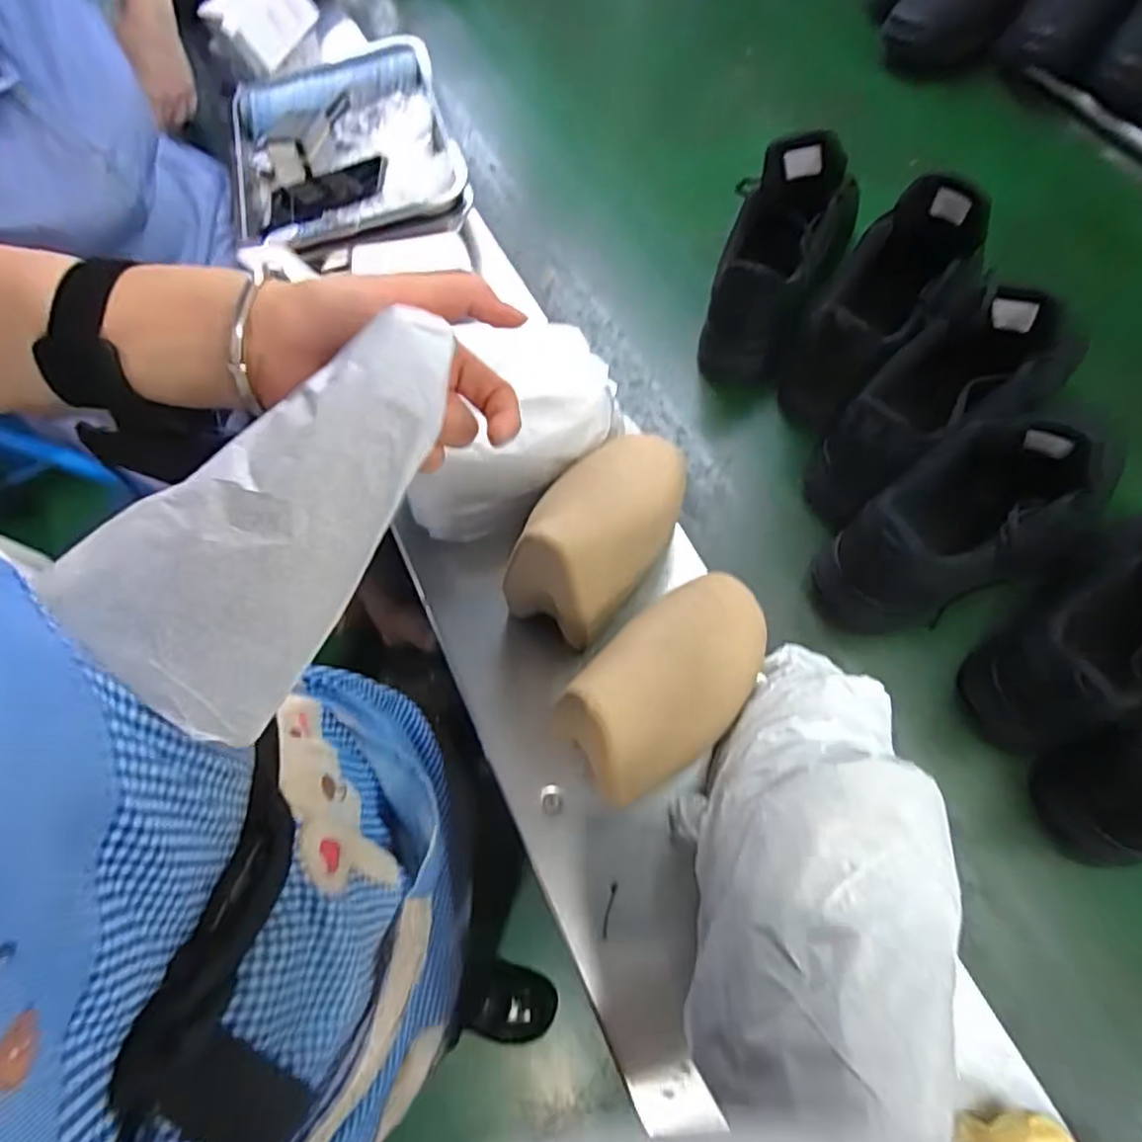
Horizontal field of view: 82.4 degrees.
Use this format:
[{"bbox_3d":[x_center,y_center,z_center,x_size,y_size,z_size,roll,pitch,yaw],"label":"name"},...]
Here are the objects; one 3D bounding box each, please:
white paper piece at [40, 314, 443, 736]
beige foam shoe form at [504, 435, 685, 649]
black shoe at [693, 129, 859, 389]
[{"bbox_3d":[-0.092,-0.019,0.225,0.152,0.013,0.078,-44,91,-11],"label":"white paper piece"},{"bbox_3d":[0.022,-0.038,0.515,0.086,0.116,0.158,26,69,14],"label":"beige foam shoe form"},{"bbox_3d":[0.198,-0.295,0.630,0.105,0.096,0.226,20,100,11],"label":"black shoe"}]

